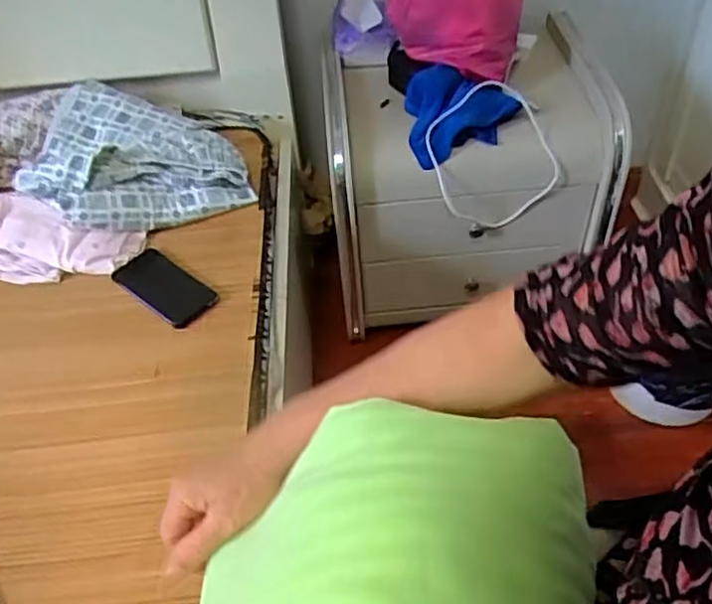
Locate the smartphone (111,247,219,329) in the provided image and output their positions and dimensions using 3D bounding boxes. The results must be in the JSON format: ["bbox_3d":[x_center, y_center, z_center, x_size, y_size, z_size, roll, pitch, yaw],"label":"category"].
[{"bbox_3d":[-0.269,-0.025,0.950,0.163,0.013,0.083,29,52,30],"label":"smartphone"}]

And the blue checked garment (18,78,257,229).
[{"bbox_3d":[-0.353,-0.230,1.086,0.324,0.121,0.283,-14,44,-11],"label":"blue checked garment"}]

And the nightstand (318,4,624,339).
[{"bbox_3d":[0.208,-0.206,1.261,0.498,0.429,0.315,-3,43,1],"label":"nightstand"}]

